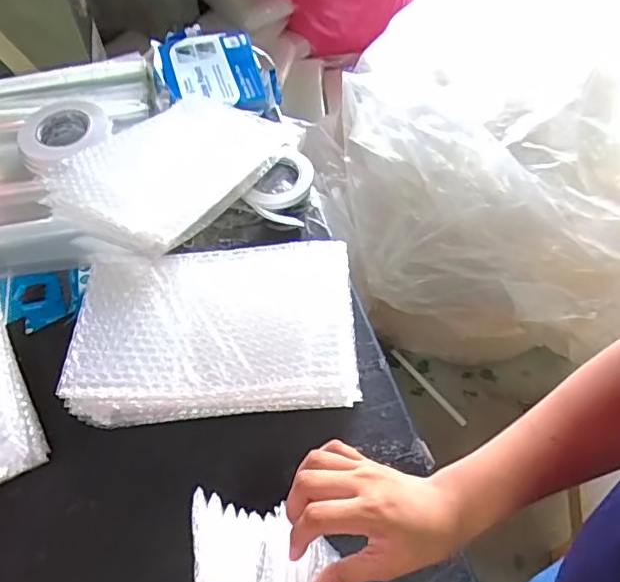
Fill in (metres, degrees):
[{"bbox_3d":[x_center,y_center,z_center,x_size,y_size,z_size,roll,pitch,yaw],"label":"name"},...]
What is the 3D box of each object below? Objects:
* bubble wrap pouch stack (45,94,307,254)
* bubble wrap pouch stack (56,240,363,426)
[{"bbox_3d":[-0.183,-0.185,0.774,0.201,0.054,0.339,24,50,14],"label":"bubble wrap pouch stack"},{"bbox_3d":[-0.102,0.042,0.635,0.292,0.096,0.188,-3,57,0],"label":"bubble wrap pouch stack"}]

